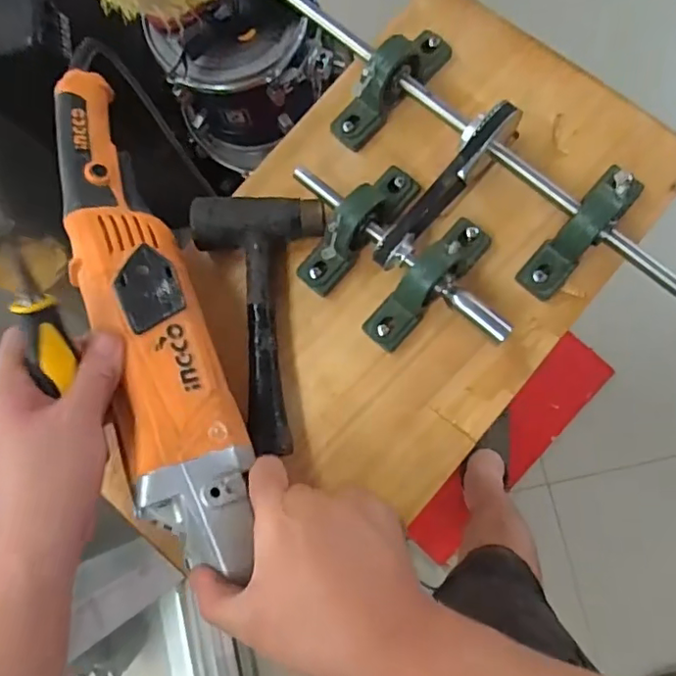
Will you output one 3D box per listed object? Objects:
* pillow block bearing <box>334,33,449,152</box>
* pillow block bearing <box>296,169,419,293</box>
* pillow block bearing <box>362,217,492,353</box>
[{"bbox_3d":[0.045,-0.215,0.479,0.034,0.050,0.121,41,87,9],"label":"pillow block bearing"},{"bbox_3d":[0.016,-0.091,0.455,0.031,0.049,0.121,41,87,9],"label":"pillow block bearing"},{"bbox_3d":[0.070,-0.046,0.442,0.031,0.044,0.122,42,87,9],"label":"pillow block bearing"}]

